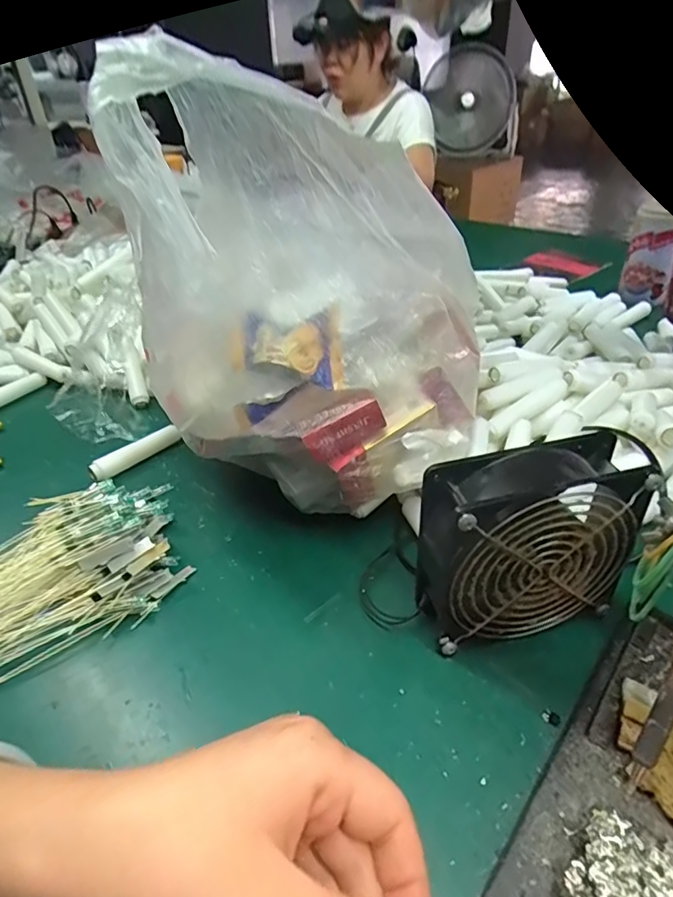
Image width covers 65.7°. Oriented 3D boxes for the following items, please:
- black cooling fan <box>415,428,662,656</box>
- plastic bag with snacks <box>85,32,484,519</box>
[{"bbox_3d":[0.113,0.056,0.304,0.129,0.118,0.047,-9,37,-7],"label":"black cooling fan"},{"bbox_3d":[0.006,-0.088,0.335,0.246,0.248,0.121,-23,41,-24],"label":"plastic bag with snacks"}]

